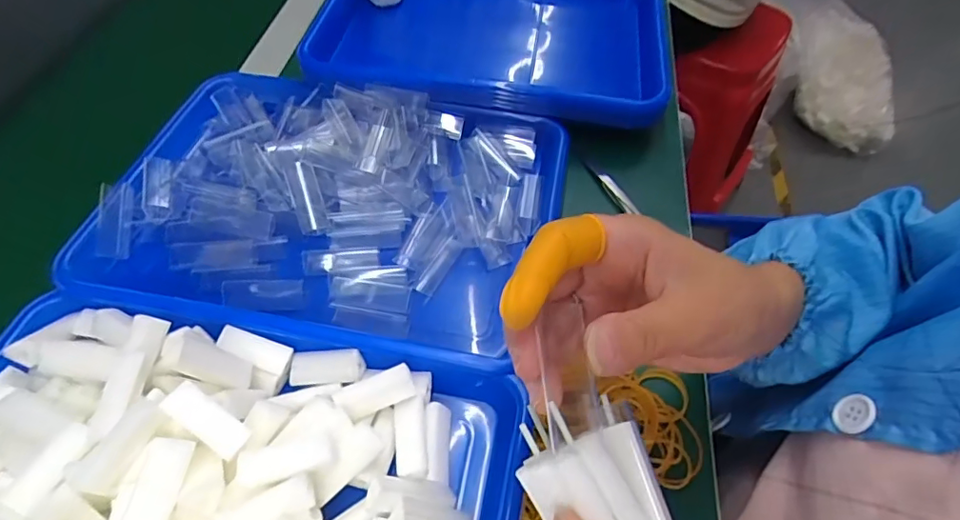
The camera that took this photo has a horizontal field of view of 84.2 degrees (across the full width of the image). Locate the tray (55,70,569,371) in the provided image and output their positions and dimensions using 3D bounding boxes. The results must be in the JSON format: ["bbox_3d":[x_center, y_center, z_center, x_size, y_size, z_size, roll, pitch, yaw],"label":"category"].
[{"bbox_3d":[-0.106,-0.049,0.416,0.326,0.037,0.245,10,55,7],"label":"tray"}]

